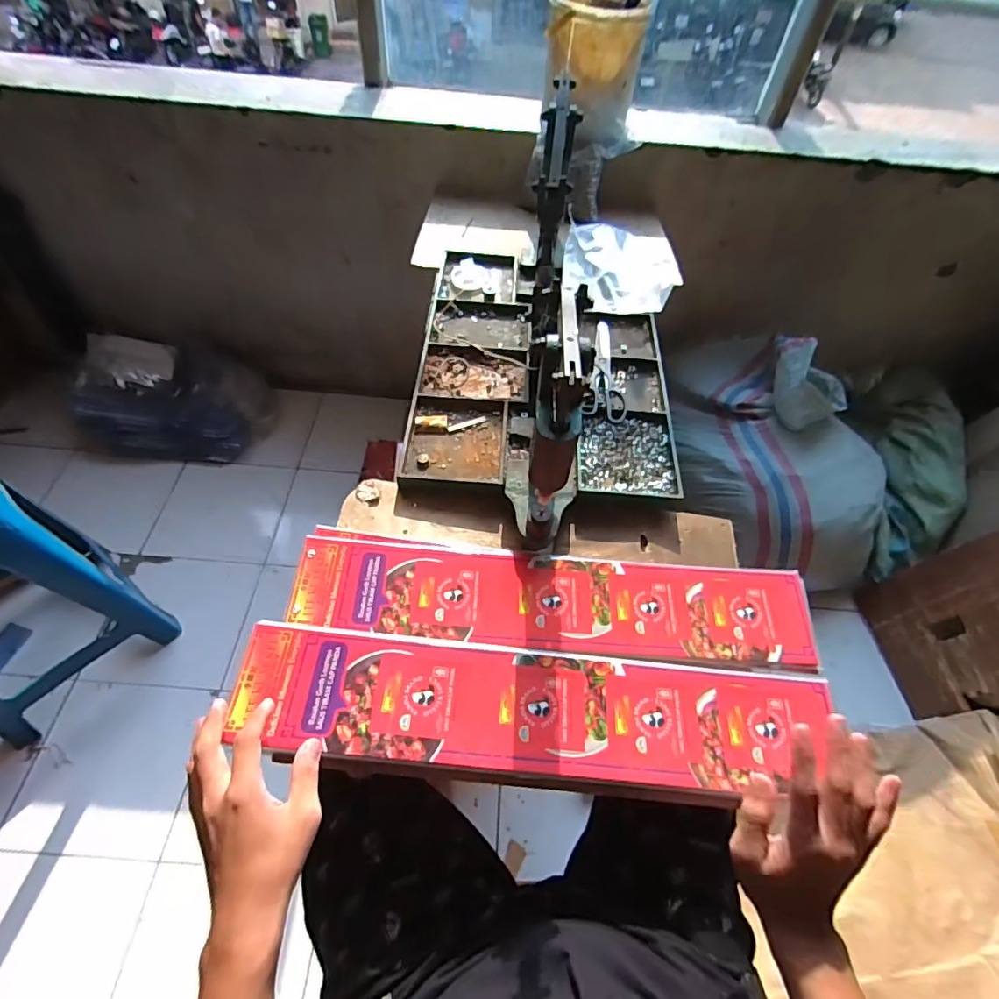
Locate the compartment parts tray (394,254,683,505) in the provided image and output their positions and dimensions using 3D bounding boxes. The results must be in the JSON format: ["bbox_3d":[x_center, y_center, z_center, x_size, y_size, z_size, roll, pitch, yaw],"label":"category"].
[{"bbox_3d":[0.064,-0.213,0.799,0.350,0.030,0.478,5,55,-1],"label":"compartment parts tray"}]

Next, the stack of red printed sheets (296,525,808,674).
[{"bbox_3d":[0.063,0.107,0.596,0.560,0.013,0.120,5,55,-2],"label":"stack of red printed sheets"}]

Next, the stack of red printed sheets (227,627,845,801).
[{"bbox_3d":[0.035,0.204,0.525,0.552,0.033,0.130,6,55,-2],"label":"stack of red printed sheets"}]

